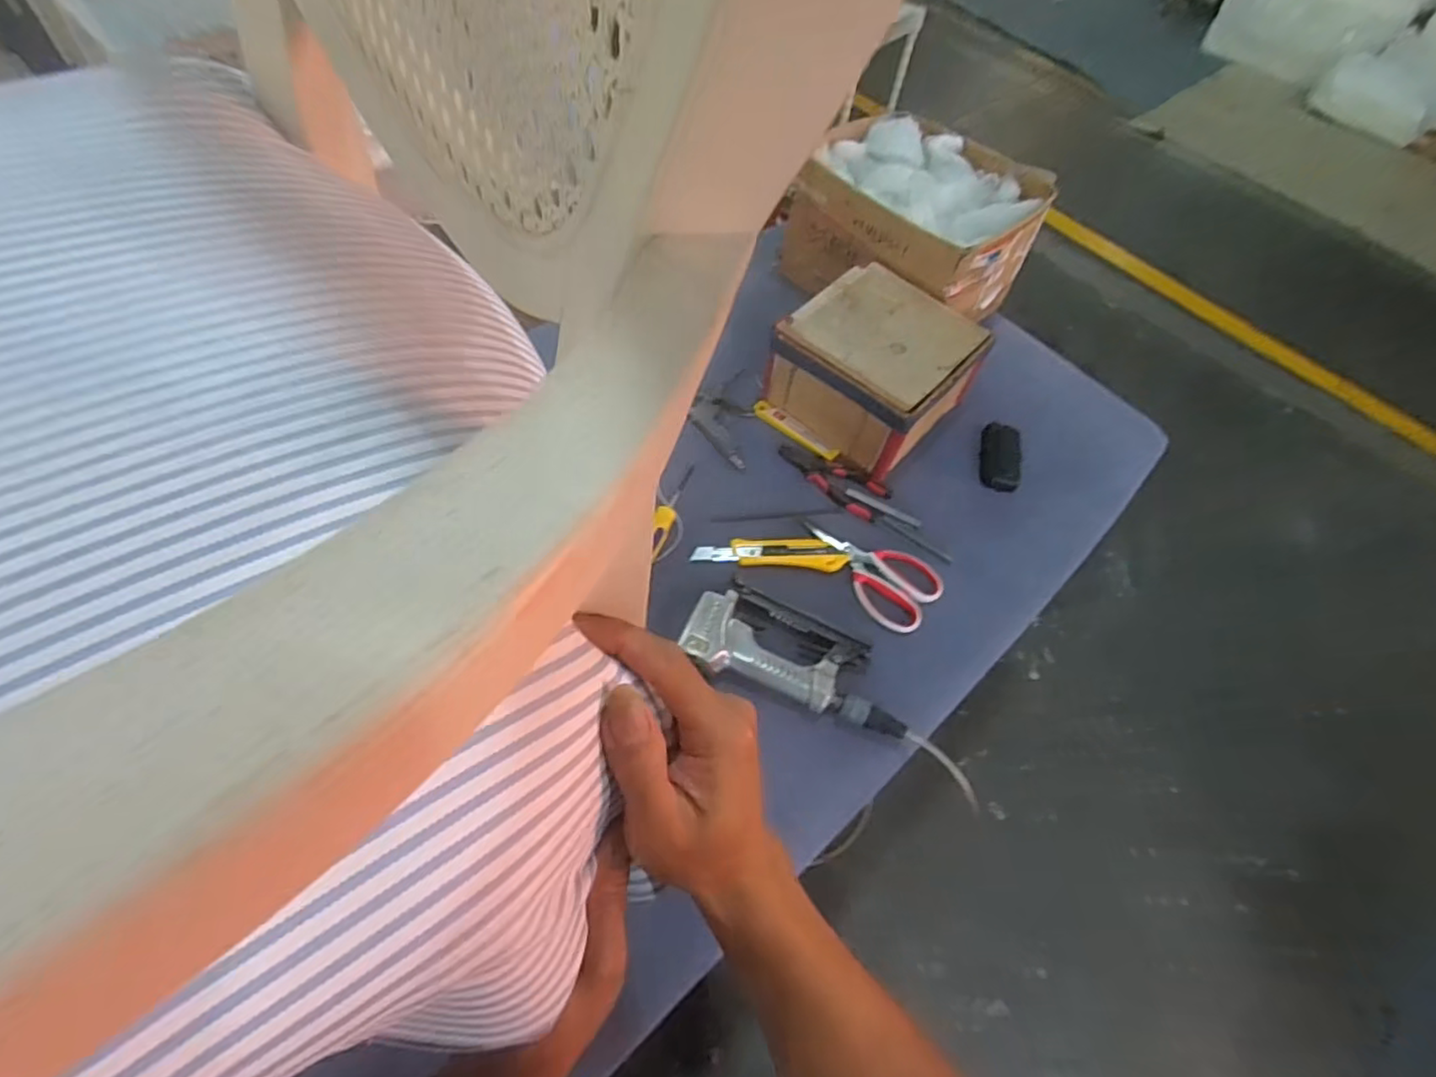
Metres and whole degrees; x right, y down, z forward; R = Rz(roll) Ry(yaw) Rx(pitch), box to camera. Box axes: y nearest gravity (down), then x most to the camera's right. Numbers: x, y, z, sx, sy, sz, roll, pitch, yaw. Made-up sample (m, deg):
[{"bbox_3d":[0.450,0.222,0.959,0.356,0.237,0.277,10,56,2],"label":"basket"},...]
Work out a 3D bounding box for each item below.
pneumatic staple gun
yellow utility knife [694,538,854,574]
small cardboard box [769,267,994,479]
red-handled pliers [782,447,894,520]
[{"bbox_3d":[0.092,0.120,0.720,0.244,0.036,0.112,19,57,5],"label":"pneumatic staple gun"},{"bbox_3d":[0.064,0.014,0.801,0.184,0.012,0.044,3,57,-6],"label":"yellow utility knife"},{"bbox_3d":[0.214,-0.242,0.907,0.217,0.120,0.226,40,61,18],"label":"small cardboard box"},{"bbox_3d":[0.148,-0.085,0.871,0.152,0.019,0.056,38,60,17],"label":"red-handled pliers"}]

